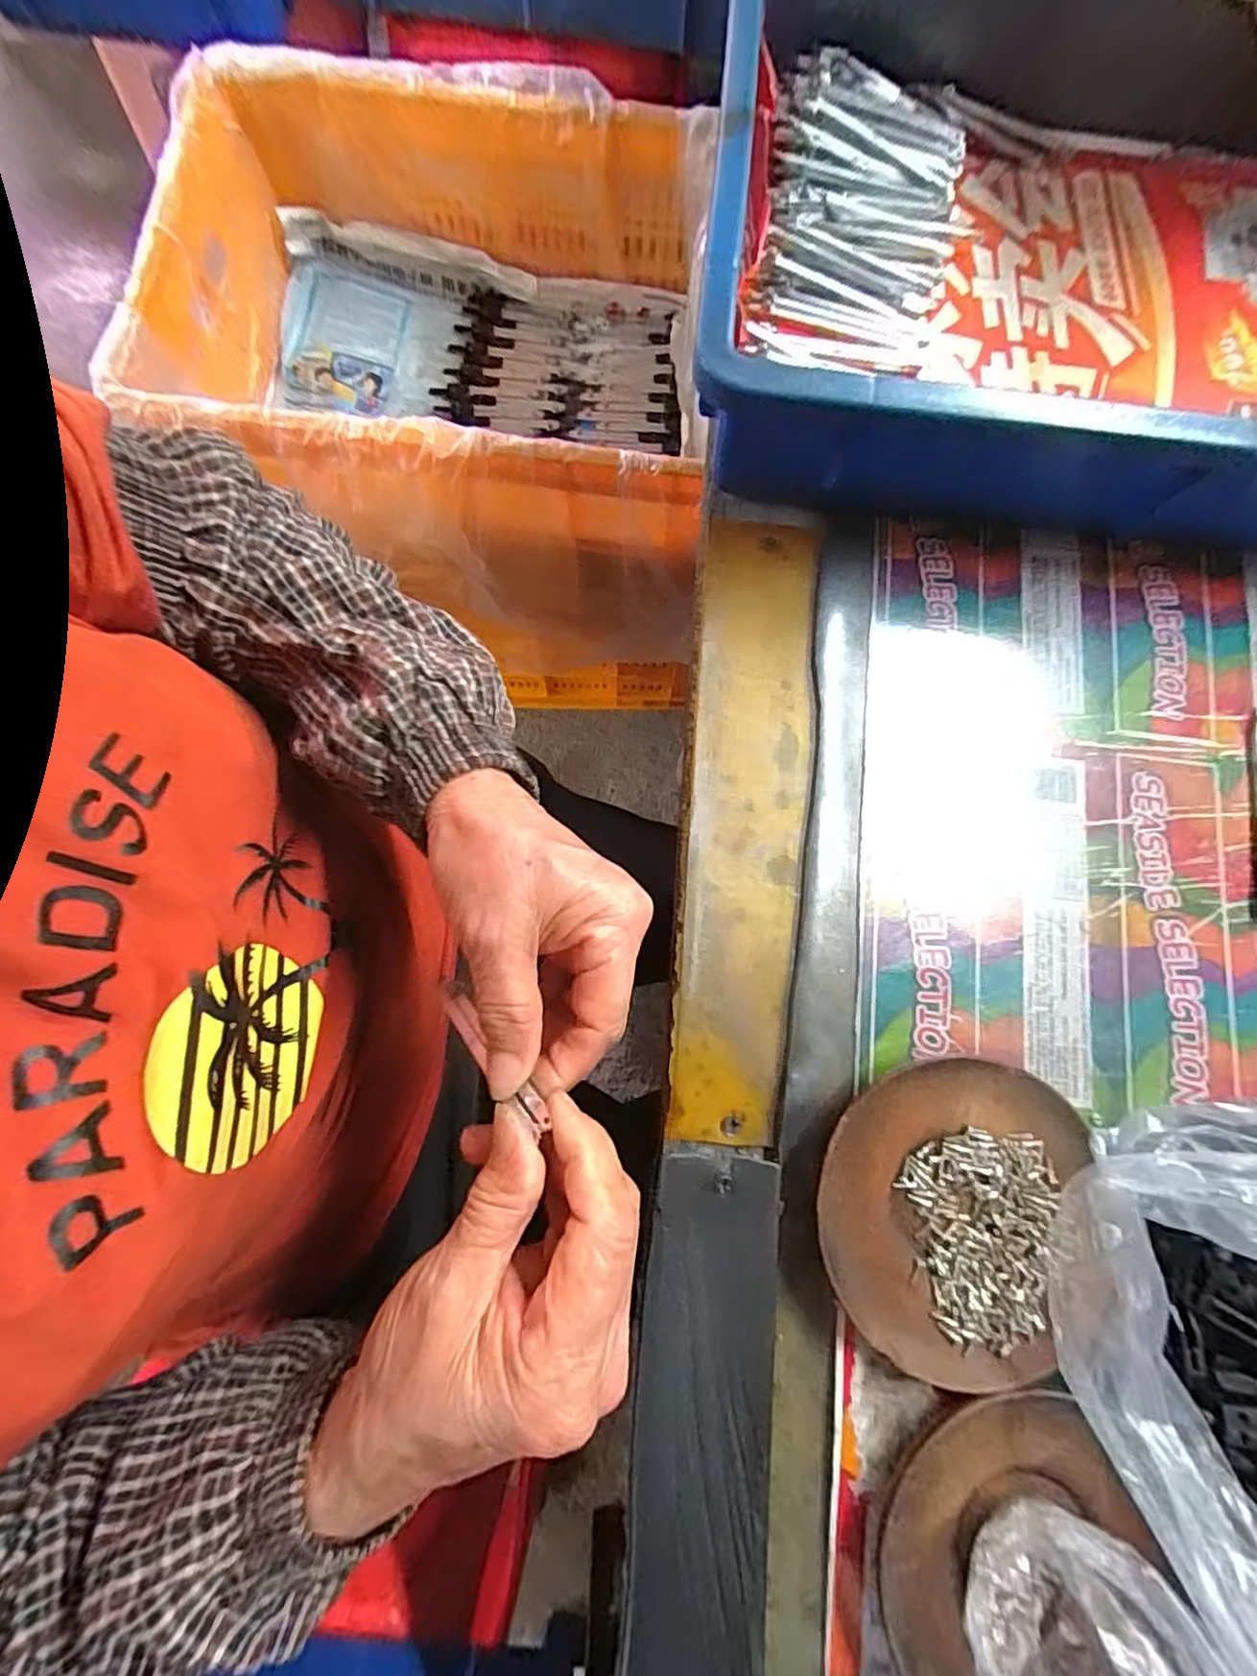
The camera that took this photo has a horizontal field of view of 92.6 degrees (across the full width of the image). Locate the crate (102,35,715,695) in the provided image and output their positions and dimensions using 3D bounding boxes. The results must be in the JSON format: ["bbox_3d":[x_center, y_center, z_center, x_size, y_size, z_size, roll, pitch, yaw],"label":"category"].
[{"bbox_3d":[-0.152,-0.433,0.585,0.450,0.239,0.376,7,79,0],"label":"crate"}]

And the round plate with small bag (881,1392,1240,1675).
[{"bbox_3d":[0.140,0.261,0.192,0.099,0.066,0.096,0,79,-1],"label":"round plate with small bag"}]

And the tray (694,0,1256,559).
[{"bbox_3d":[0.248,-0.293,0.292,0.416,0.075,0.309,6,79,0],"label":"tray"}]

